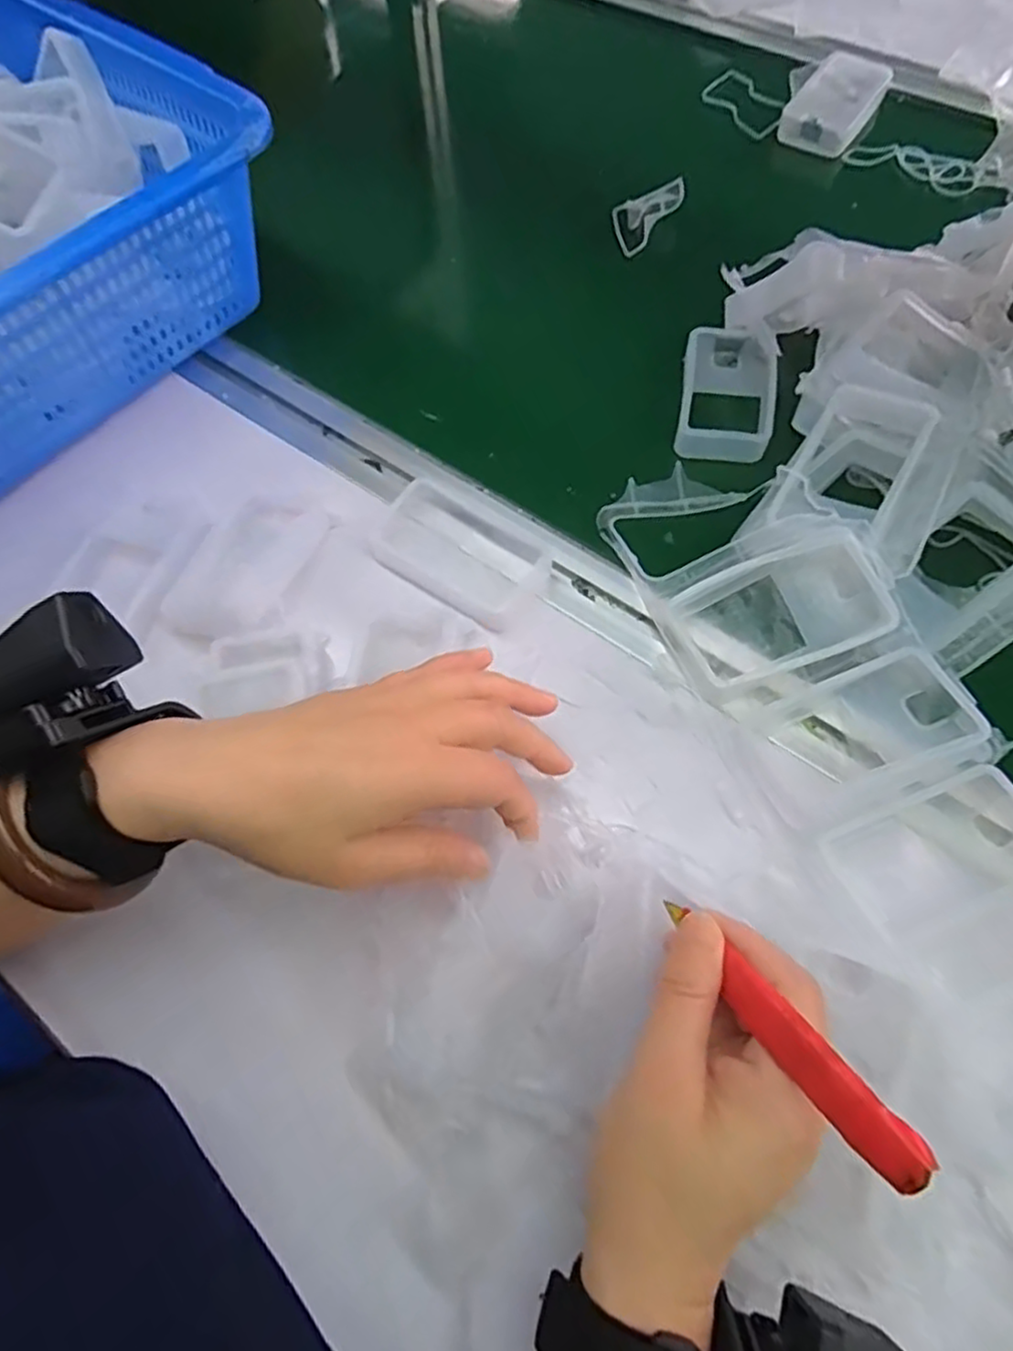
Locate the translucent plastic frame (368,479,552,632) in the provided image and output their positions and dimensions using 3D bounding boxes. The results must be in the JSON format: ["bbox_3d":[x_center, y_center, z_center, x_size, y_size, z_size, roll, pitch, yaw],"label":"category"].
[{"bbox_3d":[-0.027,-0.068,0.392,0.091,0.019,0.057,29,71,16],"label":"translucent plastic frame"}]

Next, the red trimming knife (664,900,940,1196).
[{"bbox_3d":[0.082,0.107,0.227,0.013,0.012,0.117,-27,23,-10],"label":"red trimming knife"}]

